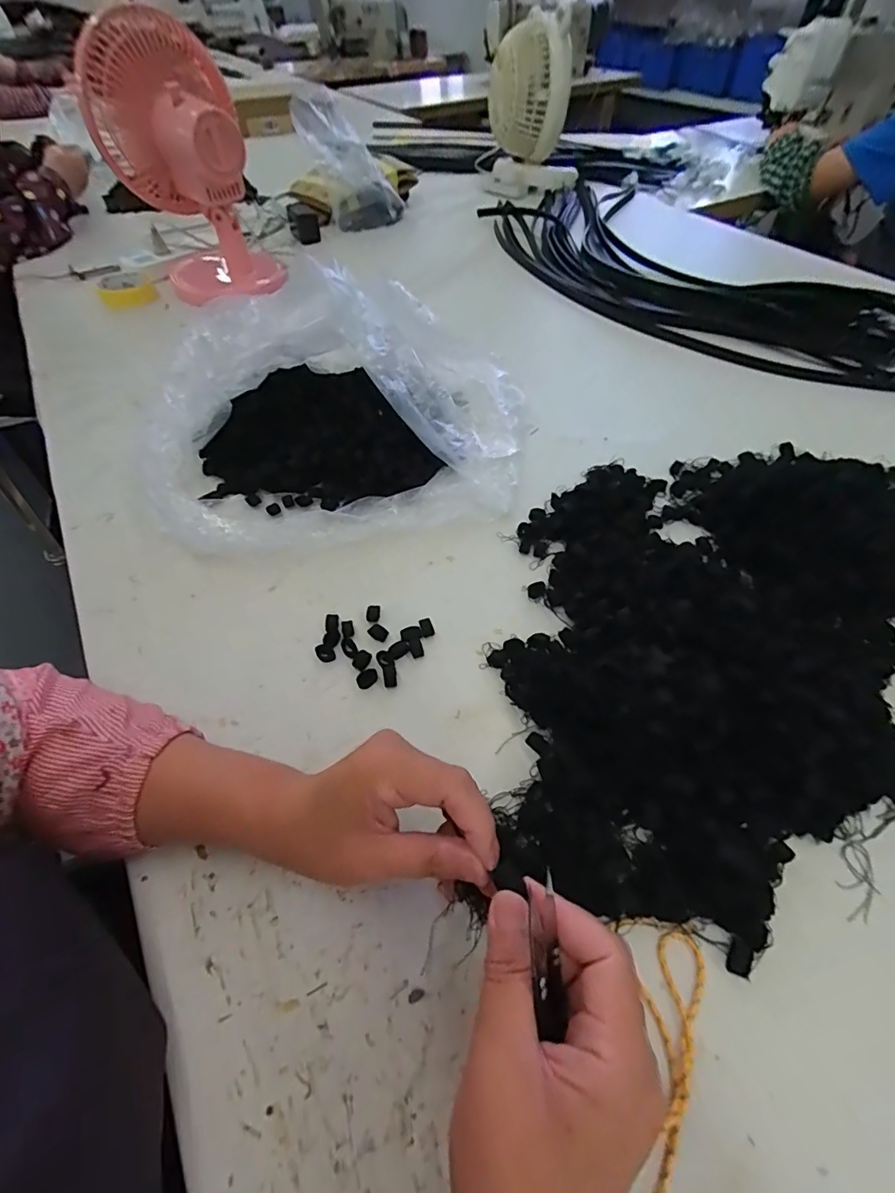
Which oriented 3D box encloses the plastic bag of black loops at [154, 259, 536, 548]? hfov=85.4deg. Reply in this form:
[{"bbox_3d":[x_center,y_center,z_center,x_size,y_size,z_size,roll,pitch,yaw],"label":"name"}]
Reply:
[{"bbox_3d":[-0.108,-0.202,0.512,0.407,0.121,0.304,-9,53,-5],"label":"plastic bag of black loops"}]

